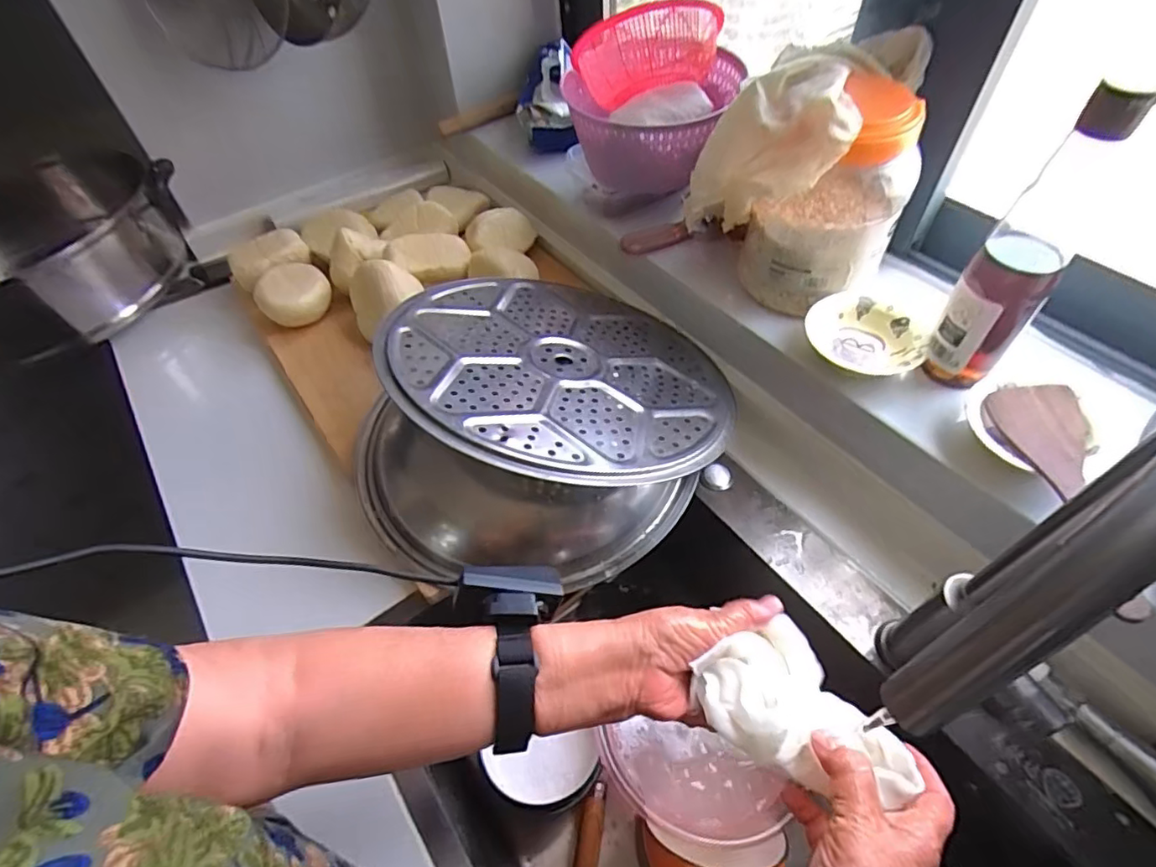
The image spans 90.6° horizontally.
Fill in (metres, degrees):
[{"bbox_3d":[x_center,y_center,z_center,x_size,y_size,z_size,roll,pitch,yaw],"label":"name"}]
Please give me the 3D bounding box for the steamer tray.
[{"bbox_3d":[-0.009,-0.078,0.594,0.341,0.009,0.362,26,39,13],"label":"steamer tray"}]

